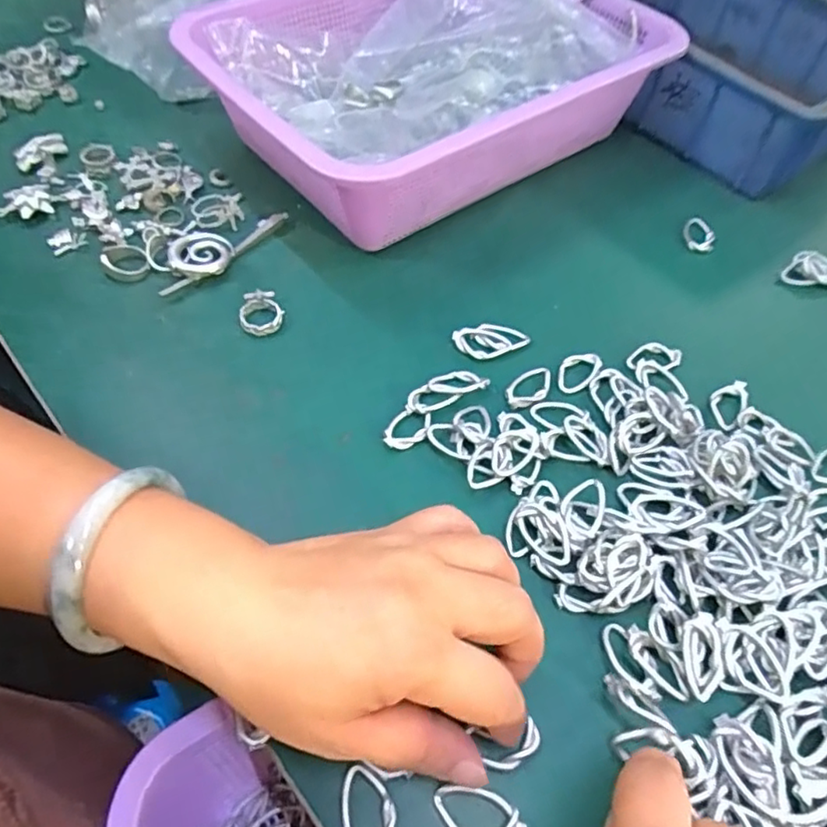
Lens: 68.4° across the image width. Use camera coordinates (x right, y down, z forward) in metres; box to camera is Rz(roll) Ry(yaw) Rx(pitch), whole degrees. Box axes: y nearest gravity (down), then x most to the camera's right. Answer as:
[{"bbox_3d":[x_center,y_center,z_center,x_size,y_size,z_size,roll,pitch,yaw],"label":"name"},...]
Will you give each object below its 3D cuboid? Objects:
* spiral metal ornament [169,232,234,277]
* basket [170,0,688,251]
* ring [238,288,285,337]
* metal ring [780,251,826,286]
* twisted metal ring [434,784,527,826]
[{"bbox_3d":[-0.133,-0.101,0.382,0.037,0.007,0.039,-14,57,-12],"label":"spiral metal ornament"},{"bbox_3d":[0.012,-0.237,0.431,0.297,0.104,0.220,-32,62,-22],"label":"basket"},{"bbox_3d":[-0.090,-0.059,0.356,0.025,0.008,0.029,-20,58,-16],"label":"ring"},{"bbox_3d":[0.264,-0.094,0.401,0.039,0.015,0.019,2,55,-1],"label":"metal ring"},{"bbox_3d":[0.024,0.148,0.221,0.033,0.004,0.019,2,55,-1],"label":"twisted metal ring"}]

